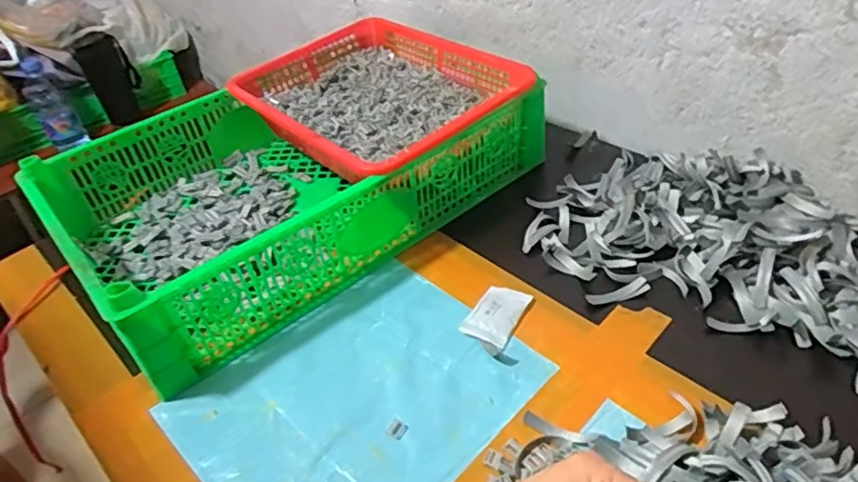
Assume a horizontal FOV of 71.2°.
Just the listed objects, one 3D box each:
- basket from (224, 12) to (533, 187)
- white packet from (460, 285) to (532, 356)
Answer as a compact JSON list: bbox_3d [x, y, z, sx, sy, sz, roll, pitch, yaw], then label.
[{"bbox_3d":[-0.056,-0.156,0.675,0.236,0.075,0.294,-32,45,-27],"label":"basket"},{"bbox_3d":[0.056,0.064,0.510,0.040,0.010,0.071,15,45,25],"label":"white packet"}]

